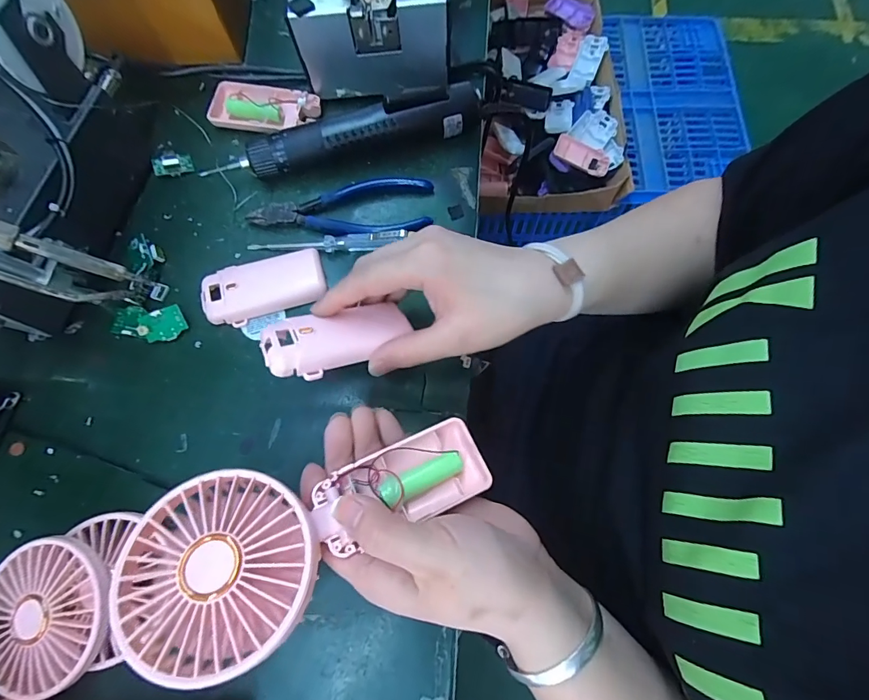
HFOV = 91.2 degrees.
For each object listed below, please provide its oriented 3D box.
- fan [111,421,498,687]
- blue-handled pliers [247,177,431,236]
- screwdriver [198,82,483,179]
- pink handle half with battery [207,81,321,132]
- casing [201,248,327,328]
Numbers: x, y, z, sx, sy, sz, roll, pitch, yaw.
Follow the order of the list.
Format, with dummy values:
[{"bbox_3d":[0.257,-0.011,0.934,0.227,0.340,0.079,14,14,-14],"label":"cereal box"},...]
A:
[{"bbox_3d":[-0.059,0.090,0.226,0.181,0.036,0.082,-18,72,-25],"label":"fan"},{"bbox_3d":[-0.078,-0.116,0.356,0.151,0.012,0.053,-5,72,-1],"label":"blue-handled pliers"},{"bbox_3d":[-0.071,-0.180,0.361,0.227,0.043,0.034,-13,73,-3],"label":"screwdriver"},{"bbox_3d":[-0.153,-0.218,0.387,0.095,0.014,0.049,11,73,4],"label":"pink handle half with battery"},{"bbox_3d":[-0.133,-0.050,0.332,0.092,0.014,0.043,-21,73,-6],"label":"casing"}]

